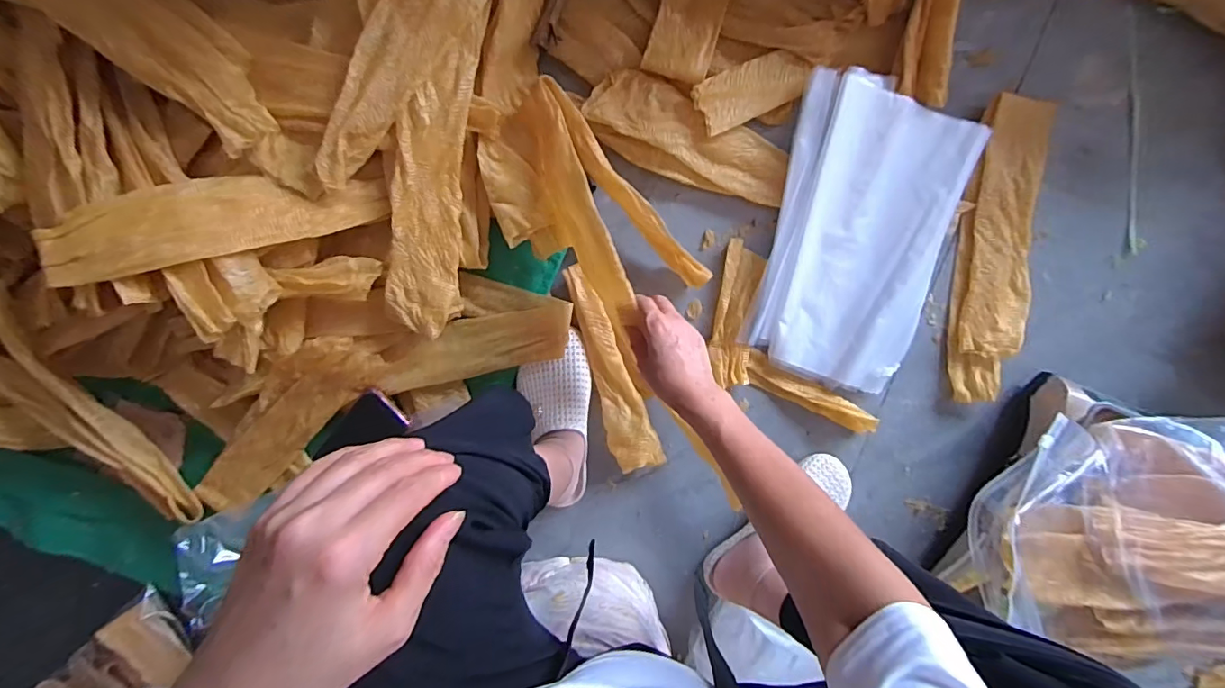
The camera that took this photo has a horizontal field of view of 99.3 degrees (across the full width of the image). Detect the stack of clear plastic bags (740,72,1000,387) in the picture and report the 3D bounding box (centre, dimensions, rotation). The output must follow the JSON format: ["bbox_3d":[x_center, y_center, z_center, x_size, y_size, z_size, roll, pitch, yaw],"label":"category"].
[{"bbox_3d":[0.306,-0.131,0.648,0.212,0.030,0.359,13,98,-2],"label":"stack of clear plastic bags"}]

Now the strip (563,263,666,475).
[{"bbox_3d":[-0.009,0.037,0.674,0.061,0.016,0.276,-22,97,3],"label":"strip"}]

